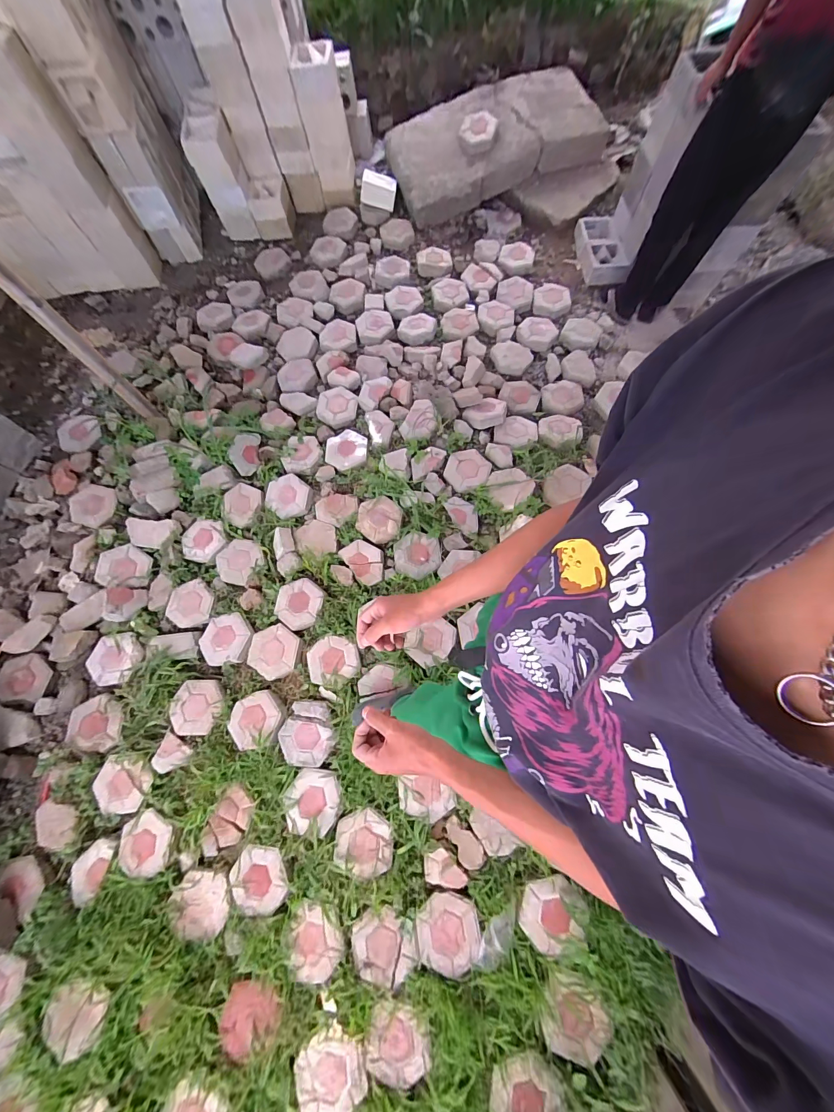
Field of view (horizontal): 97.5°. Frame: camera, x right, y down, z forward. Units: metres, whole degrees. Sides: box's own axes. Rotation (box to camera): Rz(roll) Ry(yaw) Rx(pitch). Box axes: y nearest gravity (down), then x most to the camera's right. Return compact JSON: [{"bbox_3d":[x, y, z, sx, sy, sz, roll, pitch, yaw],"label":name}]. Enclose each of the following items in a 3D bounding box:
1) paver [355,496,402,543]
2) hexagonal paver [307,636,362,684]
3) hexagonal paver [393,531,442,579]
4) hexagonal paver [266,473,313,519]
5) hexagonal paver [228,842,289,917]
[{"bbox_3d":[-0.171,-0.167,1.607,0.212,0.044,0.189,33,76,13],"label":"paver"},{"bbox_3d":[-0.334,0.407,1.448,0.203,0.040,0.170,-18,72,-3],"label":"hexagonal paver"},{"bbox_3d":[0.001,-0.005,1.575,0.197,0.041,0.188,-9,72,0],"label":"hexagonal paver"},{"bbox_3d":[-0.594,-0.274,1.698,0.203,0.050,0.206,42,78,15],"label":"hexagonal paver"},{"bbox_3d":[-0.518,1.062,1.199,0.210,0.039,0.183,-1,72,3],"label":"hexagonal paver"}]

